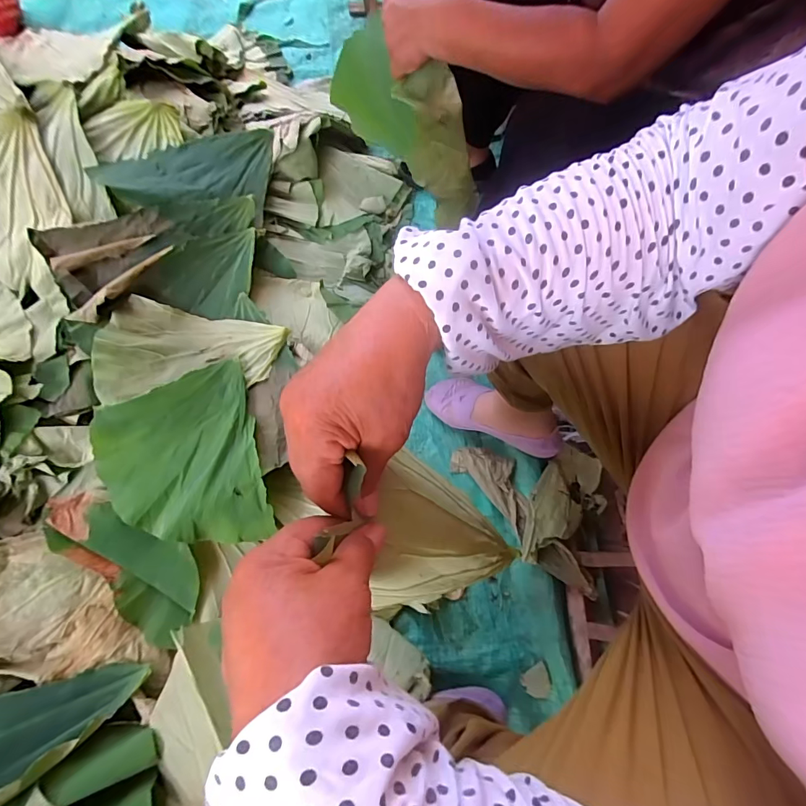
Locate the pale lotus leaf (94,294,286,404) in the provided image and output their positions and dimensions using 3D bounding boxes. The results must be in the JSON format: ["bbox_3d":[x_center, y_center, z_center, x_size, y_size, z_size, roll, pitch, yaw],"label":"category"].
[{"bbox_3d":[-0.345,-0.099,0.703,0.286,0.053,0.168,-7,66,-20],"label":"pale lotus leaf"}]

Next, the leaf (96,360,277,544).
[{"bbox_3d":[-0.343,0.080,0.643,0.228,0.059,0.293,-16,67,-6],"label":"leaf"}]

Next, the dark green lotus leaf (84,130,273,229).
[{"bbox_3d":[-0.375,-0.419,0.802,0.341,0.077,0.172,-28,68,-28],"label":"dark green lotus leaf"}]

